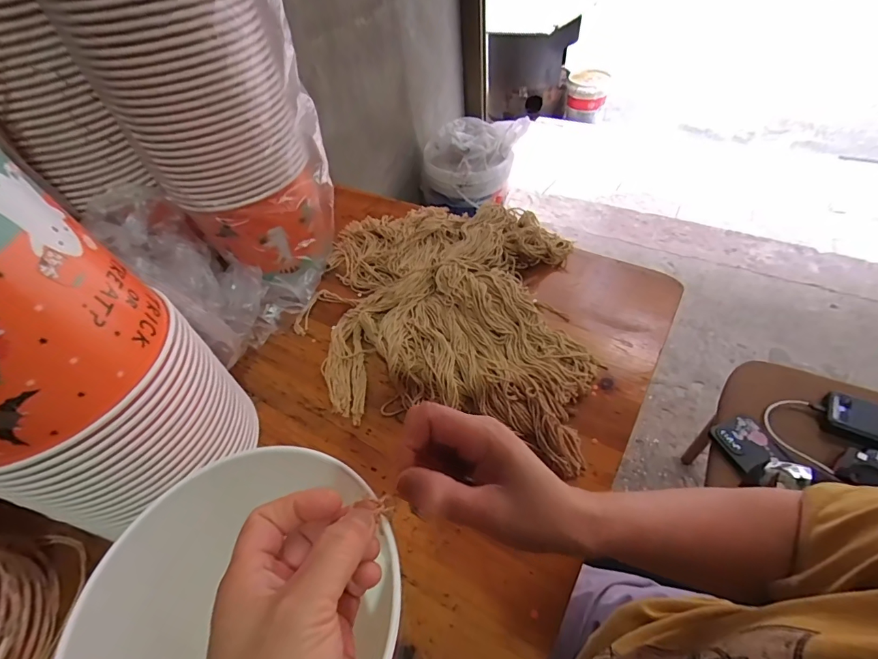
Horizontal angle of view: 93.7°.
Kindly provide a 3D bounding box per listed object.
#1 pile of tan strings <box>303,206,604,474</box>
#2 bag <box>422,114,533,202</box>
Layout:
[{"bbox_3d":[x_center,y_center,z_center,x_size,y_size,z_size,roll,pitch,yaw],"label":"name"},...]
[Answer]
[{"bbox_3d":[-0.004,-0.038,0.481,0.324,0.055,0.343,4,50,10],"label":"pile of tan strings"},{"bbox_3d":[0.107,-0.560,1.379,0.331,0.190,0.211,4,50,10],"label":"bag"}]

